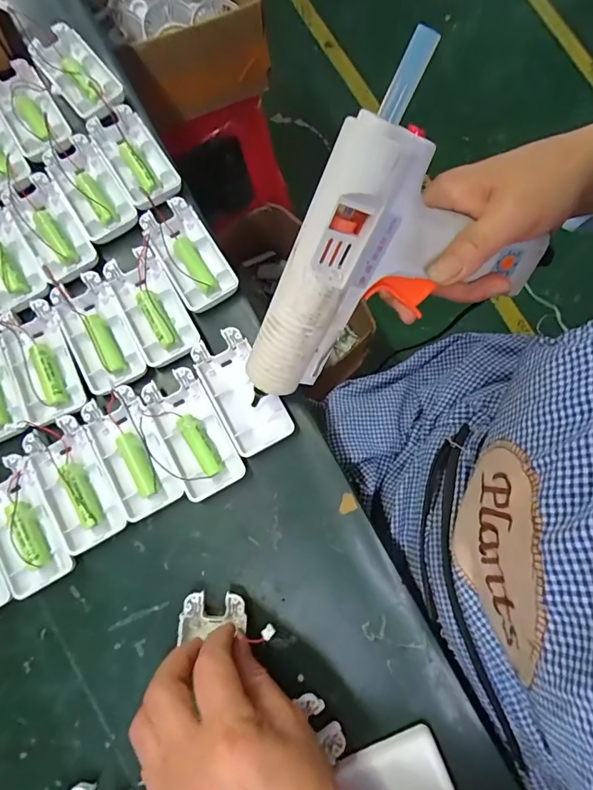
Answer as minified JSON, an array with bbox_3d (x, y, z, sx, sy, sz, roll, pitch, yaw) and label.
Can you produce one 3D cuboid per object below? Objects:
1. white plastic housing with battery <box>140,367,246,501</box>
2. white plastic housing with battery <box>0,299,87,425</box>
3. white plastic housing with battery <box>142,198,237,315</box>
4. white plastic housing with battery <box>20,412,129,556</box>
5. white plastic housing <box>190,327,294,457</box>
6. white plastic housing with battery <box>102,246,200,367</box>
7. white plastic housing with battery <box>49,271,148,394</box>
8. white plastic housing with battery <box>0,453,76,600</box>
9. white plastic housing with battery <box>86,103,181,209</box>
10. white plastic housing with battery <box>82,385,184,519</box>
[{"bbox_3d":[-0.078,0.029,0.326,0.046,0.014,0.093,-29,80,-5],"label":"white plastic housing with battery"},{"bbox_3d":[-0.194,-0.025,0.336,0.044,0.013,0.093,-23,79,-4],"label":"white plastic housing with battery"},{"bbox_3d":[-0.088,-0.112,0.353,0.043,0.014,0.094,-32,80,-6],"label":"white plastic housing with battery"},{"bbox_3d":[-0.163,0.064,0.318,0.046,0.016,0.093,-28,80,-5],"label":"white plastic housing with battery"},{"bbox_3d":[-0.042,-0.002,0.333,0.045,0.014,0.094,-28,80,-5],"label":"white plastic housing"},{"bbox_3d":[-0.114,-0.069,0.345,0.043,0.015,0.094,-28,80,-5],"label":"white plastic housing with battery"},{"bbox_3d":[-0.155,-0.048,0.339,0.045,0.015,0.093,-30,80,-6],"label":"white plastic housing with battery"},{"bbox_3d":[-0.198,0.093,0.312,0.047,0.013,0.093,-32,80,-6],"label":"white plastic housing with battery"},{"bbox_3d":[-0.137,-0.202,0.371,0.043,0.015,0.098,-32,80,-6],"label":"white plastic housing with battery"},{"bbox_3d":[-0.123,0.043,0.323,0.045,0.011,0.092,-29,80,-5],"label":"white plastic housing with battery"}]

